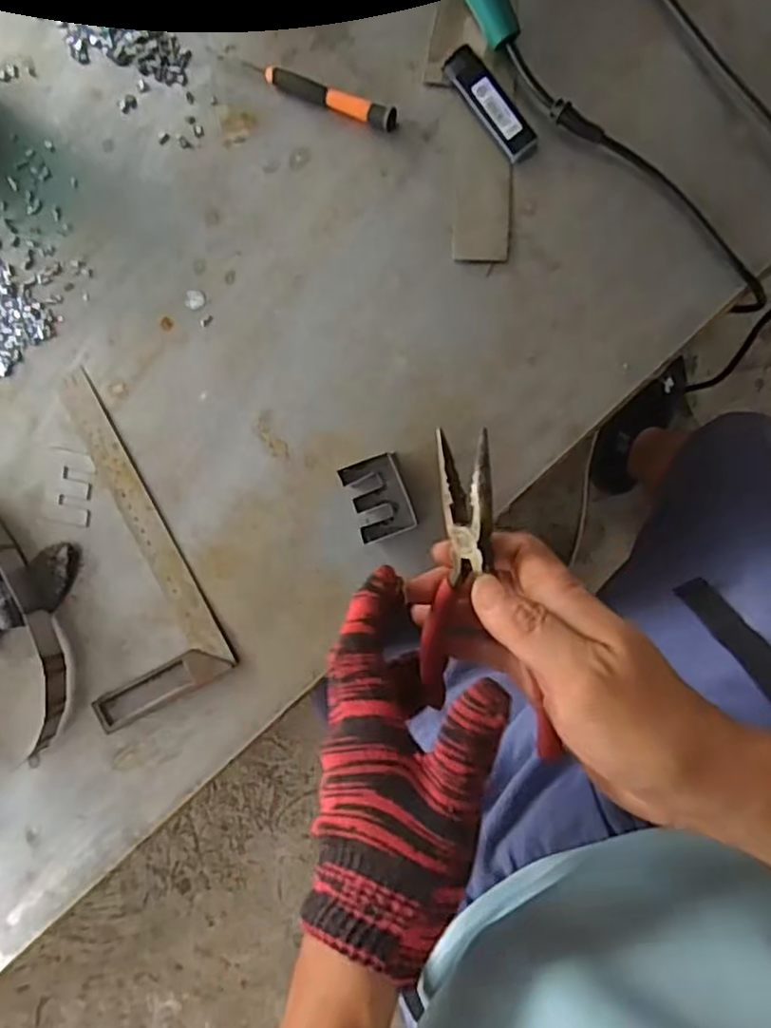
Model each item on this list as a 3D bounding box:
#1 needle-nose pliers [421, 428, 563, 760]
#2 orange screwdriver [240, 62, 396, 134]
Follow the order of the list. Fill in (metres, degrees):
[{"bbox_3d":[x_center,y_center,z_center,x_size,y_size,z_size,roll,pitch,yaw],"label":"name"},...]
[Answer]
[{"bbox_3d":[0.046,0.038,0.334,0.077,0.009,0.152,11,112,47],"label":"needle-nose pliers"},{"bbox_3d":[-0.045,-0.290,0.475,0.113,0.011,0.015,23,94,6],"label":"orange screwdriver"}]

